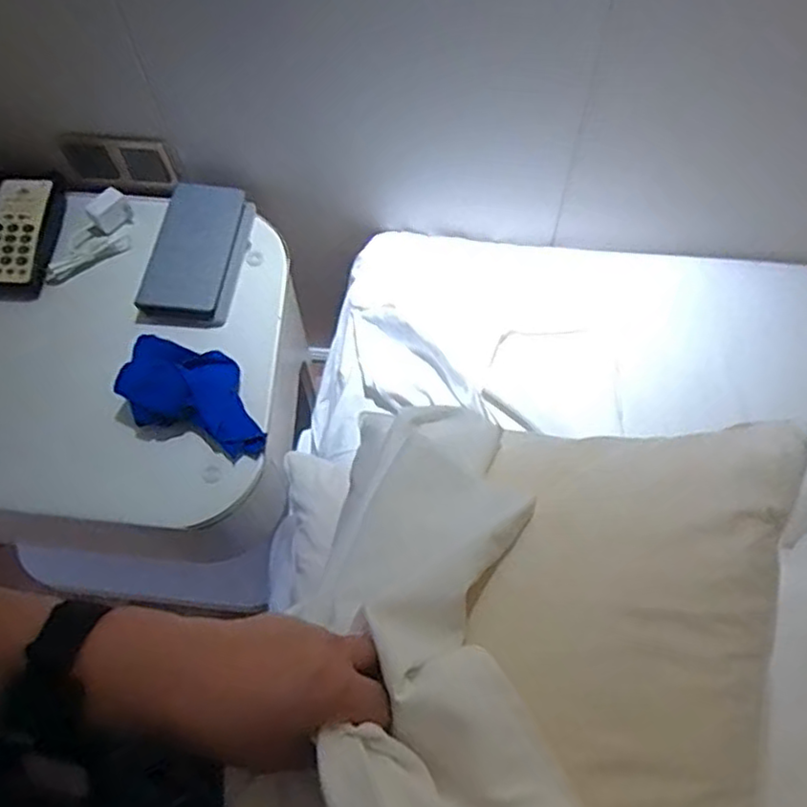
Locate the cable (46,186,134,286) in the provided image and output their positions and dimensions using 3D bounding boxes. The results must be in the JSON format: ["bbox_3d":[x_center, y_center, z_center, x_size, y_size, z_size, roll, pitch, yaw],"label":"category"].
[{"bbox_3d":[-0.471,-0.252,1.052,0.080,0.034,0.167,14,63,9],"label":"cable"}]

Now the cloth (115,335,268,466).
[{"bbox_3d":[-0.272,-0.015,0.908,0.206,0.065,0.126,19,64,11],"label":"cloth"}]

